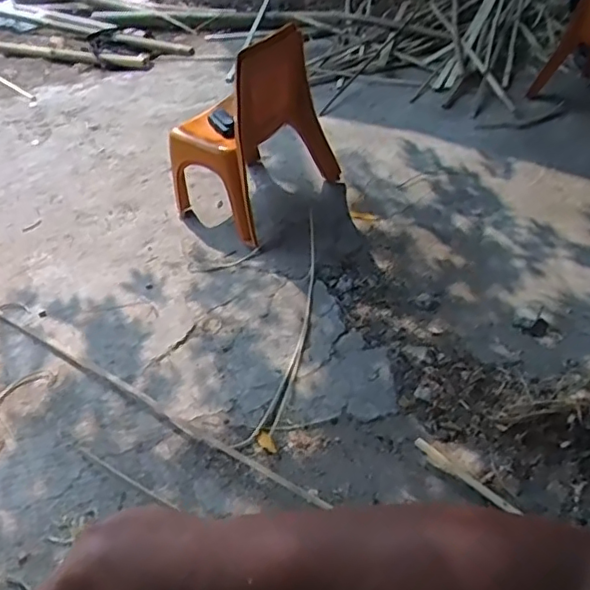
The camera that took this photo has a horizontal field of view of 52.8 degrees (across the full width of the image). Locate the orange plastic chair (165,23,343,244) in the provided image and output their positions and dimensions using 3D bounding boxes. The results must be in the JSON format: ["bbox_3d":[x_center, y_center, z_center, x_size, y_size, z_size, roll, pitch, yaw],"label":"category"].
[{"bbox_3d":[-0.137,-0.436,1.569,0.320,0.457,0.428,21,48,26],"label":"orange plastic chair"}]

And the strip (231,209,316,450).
[{"bbox_3d":[0.002,0.049,1.282,0.074,0.030,0.680,10,45,8],"label":"strip"}]

